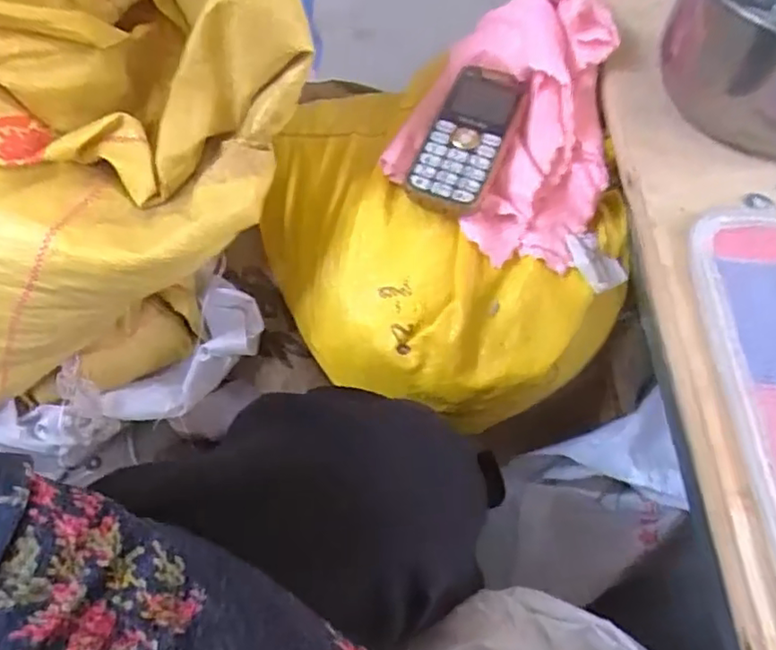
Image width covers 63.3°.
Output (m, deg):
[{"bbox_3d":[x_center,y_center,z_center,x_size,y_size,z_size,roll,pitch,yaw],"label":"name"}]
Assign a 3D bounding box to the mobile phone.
[{"bbox_3d":[0.060,-0.147,0.478,0.056,0.015,0.132,19,66,10],"label":"mobile phone"}]

